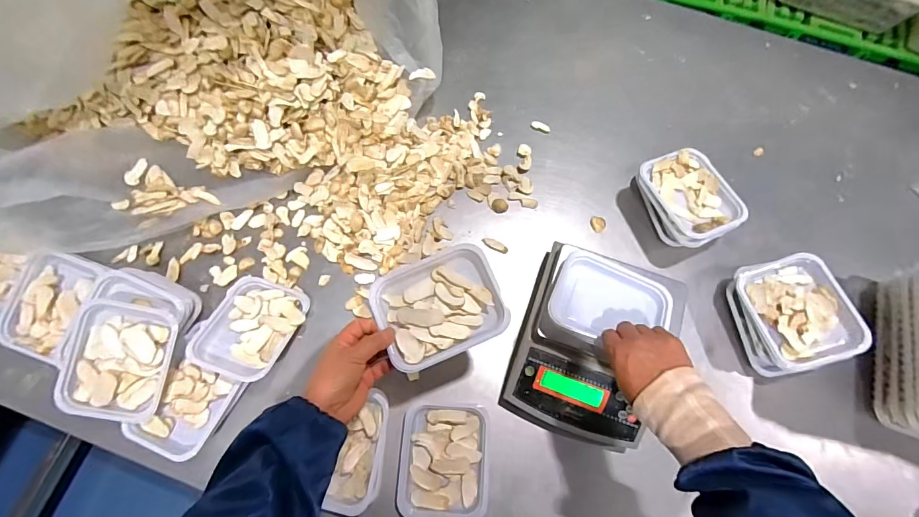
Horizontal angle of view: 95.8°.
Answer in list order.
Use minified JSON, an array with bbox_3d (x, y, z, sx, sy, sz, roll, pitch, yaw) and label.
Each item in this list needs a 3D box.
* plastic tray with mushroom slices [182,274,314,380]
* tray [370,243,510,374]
[{"bbox_3d":[-0.295,0.100,0.594,0.123,0.031,0.140,16,59,9],"label":"plastic tray with mushroom slices"},{"bbox_3d":[-0.023,0.055,0.490,0.142,0.027,0.121,-23,74,-10],"label":"tray"}]

